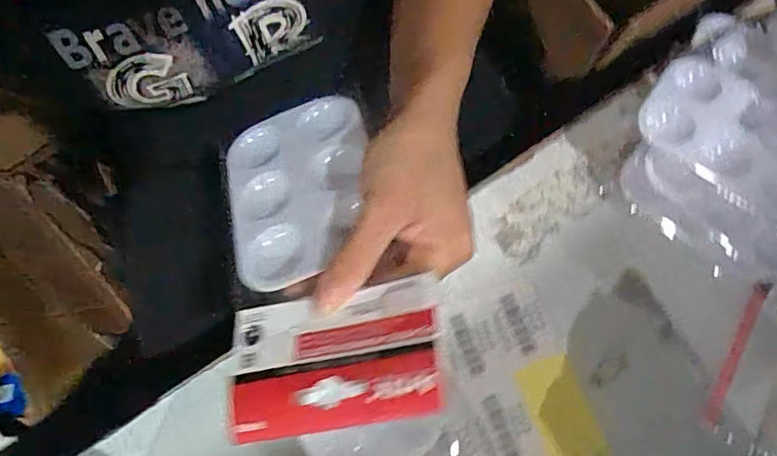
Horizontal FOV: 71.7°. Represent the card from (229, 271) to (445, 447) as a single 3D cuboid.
[{"bbox_3d":[-0.026,0.058,0.242,0.099,0.008,0.062,-12,53,15],"label":"card"}]

